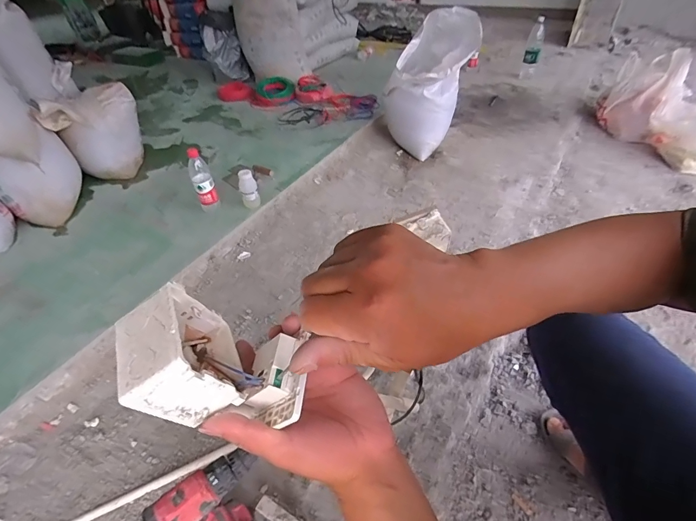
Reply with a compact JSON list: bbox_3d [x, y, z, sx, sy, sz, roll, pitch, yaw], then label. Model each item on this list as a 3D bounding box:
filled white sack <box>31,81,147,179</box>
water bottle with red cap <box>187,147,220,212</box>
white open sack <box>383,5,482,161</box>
[{"bbox_3d":[-0.962,-0.499,1.487,0.285,0.313,0.208,-18,47,-19],"label":"filled white sack"},{"bbox_3d":[-0.482,-0.259,1.257,0.069,0.223,0.059,-19,49,-18],"label":"water bottle with red cap"},{"bbox_3d":[0.311,-0.673,1.481,0.324,0.488,0.219,9,47,8],"label":"white open sack"}]

